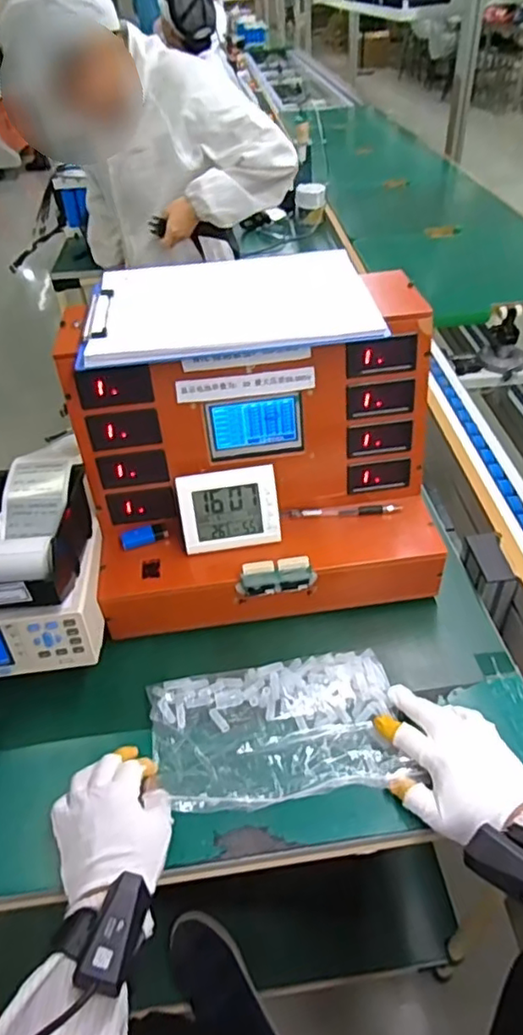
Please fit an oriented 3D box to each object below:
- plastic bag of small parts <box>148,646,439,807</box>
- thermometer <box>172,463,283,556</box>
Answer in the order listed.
[{"bbox_3d":[0.011,0.217,0.616,0.244,0.040,0.151,-6,43,-2],"label":"plastic bag of small parts"},{"bbox_3d":[-0.037,-0.009,0.694,0.111,0.091,0.020,-8,15,-3],"label":"thermometer"}]

